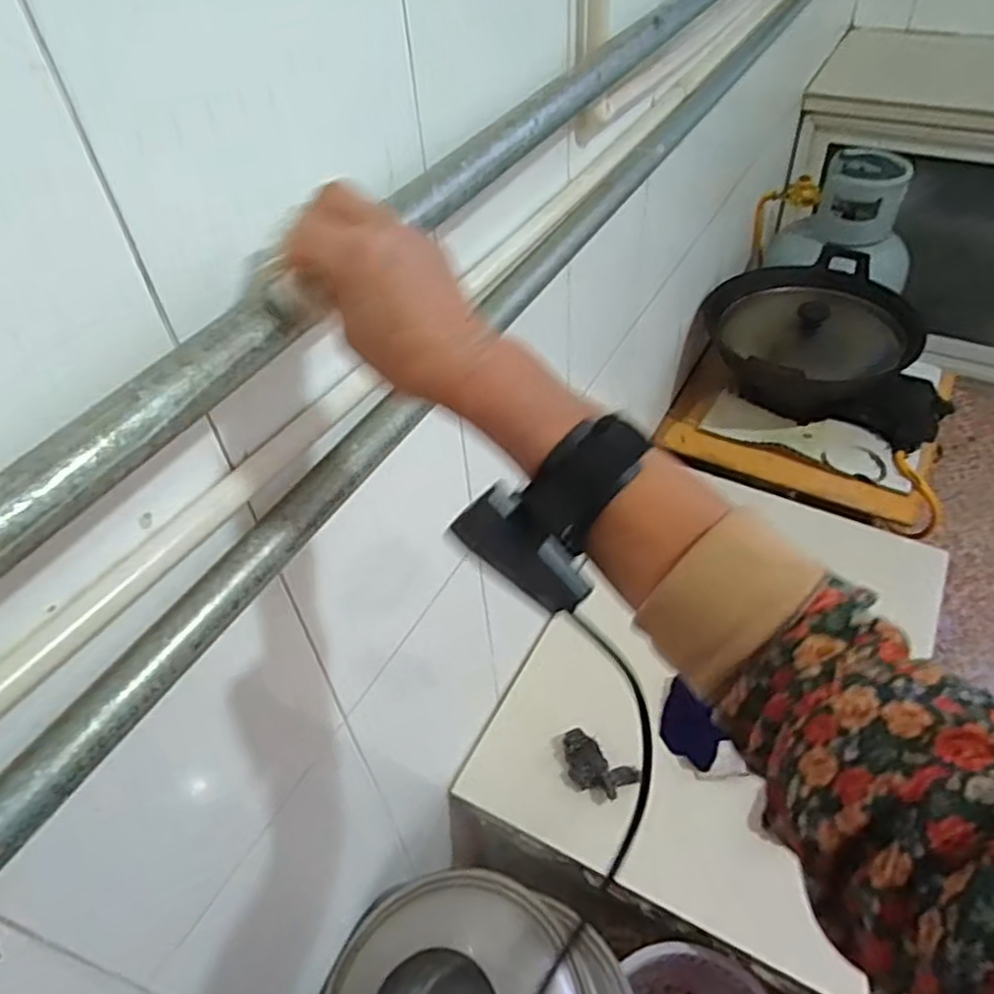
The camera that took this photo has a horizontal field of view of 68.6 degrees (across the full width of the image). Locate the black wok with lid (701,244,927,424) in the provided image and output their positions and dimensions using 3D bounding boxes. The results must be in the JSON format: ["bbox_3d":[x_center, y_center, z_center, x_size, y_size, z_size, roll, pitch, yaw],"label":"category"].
[{"bbox_3d":[0.618,-0.325,1.475,0.380,0.181,0.359,-3,46,3],"label":"black wok with lid"}]

